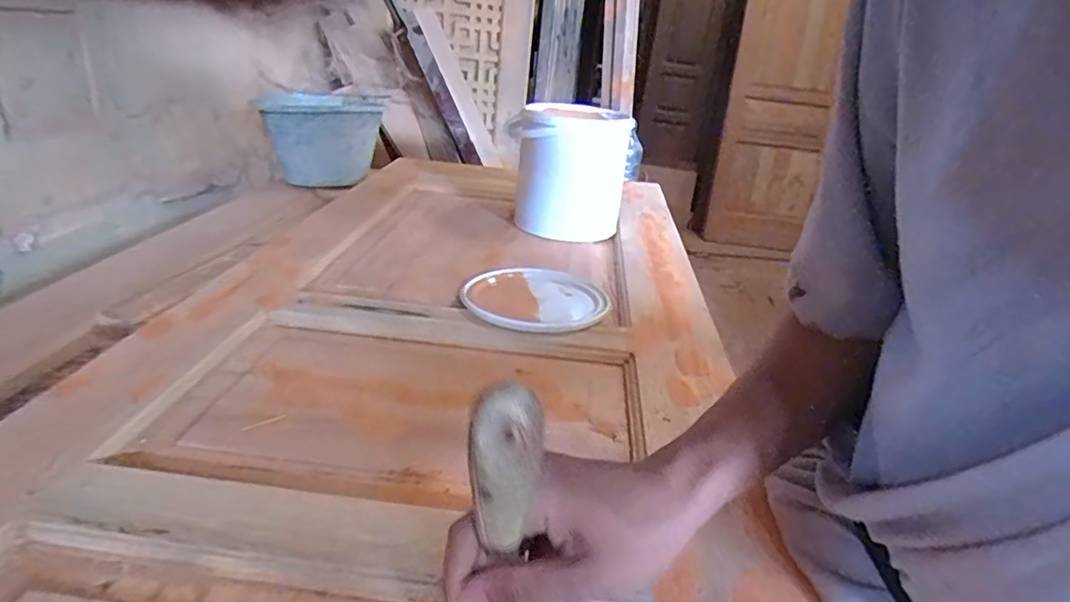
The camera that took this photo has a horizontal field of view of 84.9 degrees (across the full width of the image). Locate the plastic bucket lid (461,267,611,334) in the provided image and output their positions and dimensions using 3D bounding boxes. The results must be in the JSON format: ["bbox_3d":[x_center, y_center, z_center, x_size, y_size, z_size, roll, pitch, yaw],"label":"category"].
[{"bbox_3d":[0.009,-0.008,0.719,0.167,0.017,0.196,17,28,25],"label":"plastic bucket lid"}]

